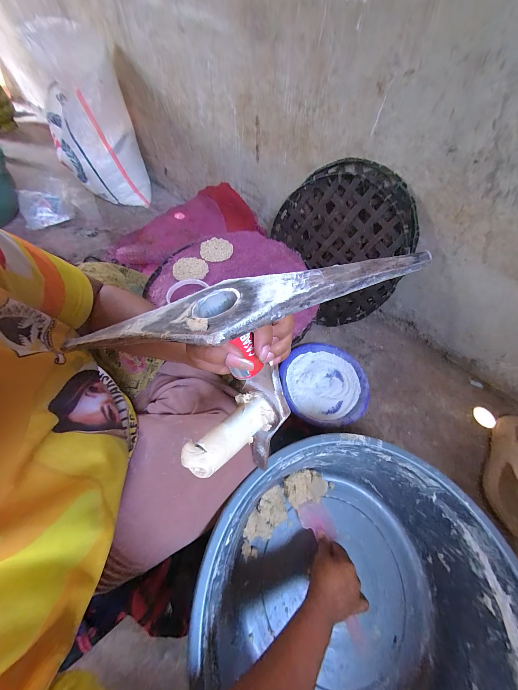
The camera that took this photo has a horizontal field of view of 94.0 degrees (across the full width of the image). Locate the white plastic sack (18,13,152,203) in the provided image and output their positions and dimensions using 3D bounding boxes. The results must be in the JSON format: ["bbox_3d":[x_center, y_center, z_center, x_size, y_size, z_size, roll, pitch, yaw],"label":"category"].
[{"bbox_3d":[-0.585,-0.769,0.872,0.239,0.454,0.201,-4,58,-5],"label":"white plastic sack"}]

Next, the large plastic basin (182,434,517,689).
[{"bbox_3d":[0.135,0.366,0.356,0.382,0.186,0.395,1,57,-2],"label":"large plastic basin"}]

